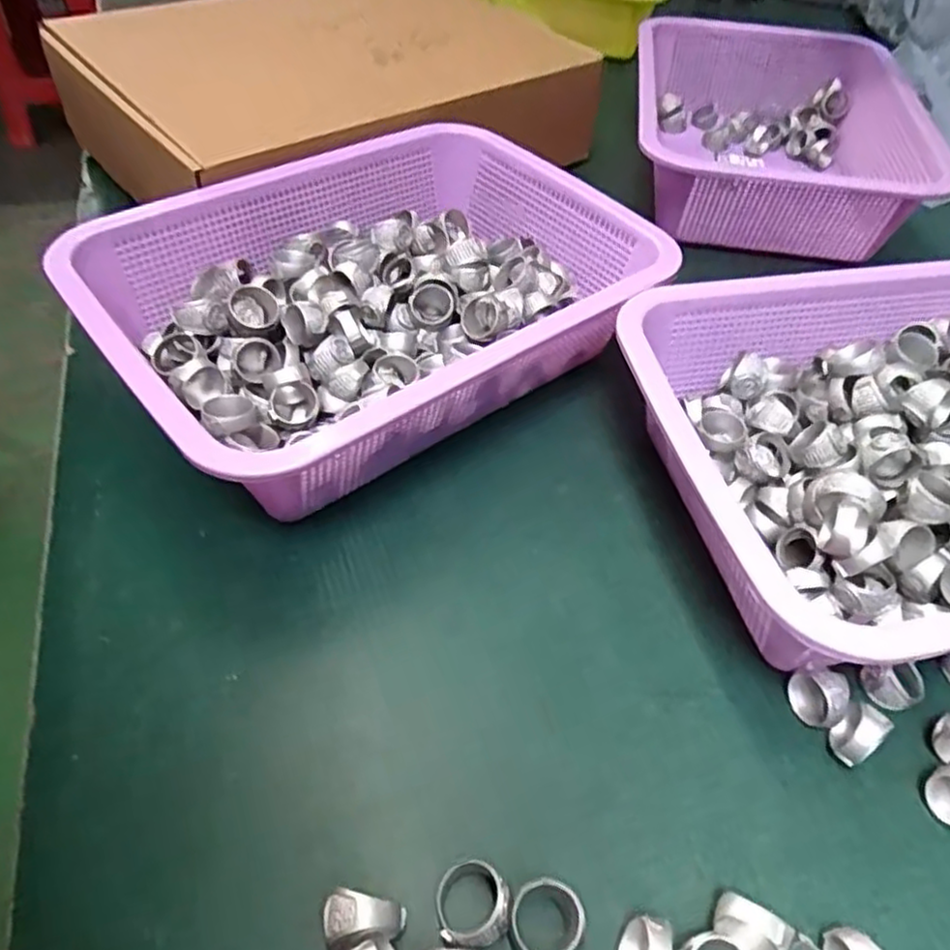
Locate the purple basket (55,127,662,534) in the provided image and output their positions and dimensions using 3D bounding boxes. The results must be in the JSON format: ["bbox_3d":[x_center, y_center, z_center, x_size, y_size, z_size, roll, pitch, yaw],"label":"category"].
[{"bbox_3d":[-0.052,-0.103,0.425,0.304,0.074,0.220,-31,57,-26],"label":"purple basket"}]

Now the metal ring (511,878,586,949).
[{"bbox_3d":[0.025,0.157,0.255,0.025,0.018,0.025,1,49,-2],"label":"metal ring"}]

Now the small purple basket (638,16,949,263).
[{"bbox_3d":[0.246,-0.293,0.624,0.225,0.084,0.286,8,49,4],"label":"small purple basket"}]

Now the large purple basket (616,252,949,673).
[{"bbox_3d":[0.249,-0.015,0.375,0.294,0.073,0.231,-11,51,-12],"label":"large purple basket"}]

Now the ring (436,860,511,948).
[{"bbox_3d":[-0.001,0.152,0.258,0.025,0.017,0.027,1,49,-2],"label":"ring"}]

